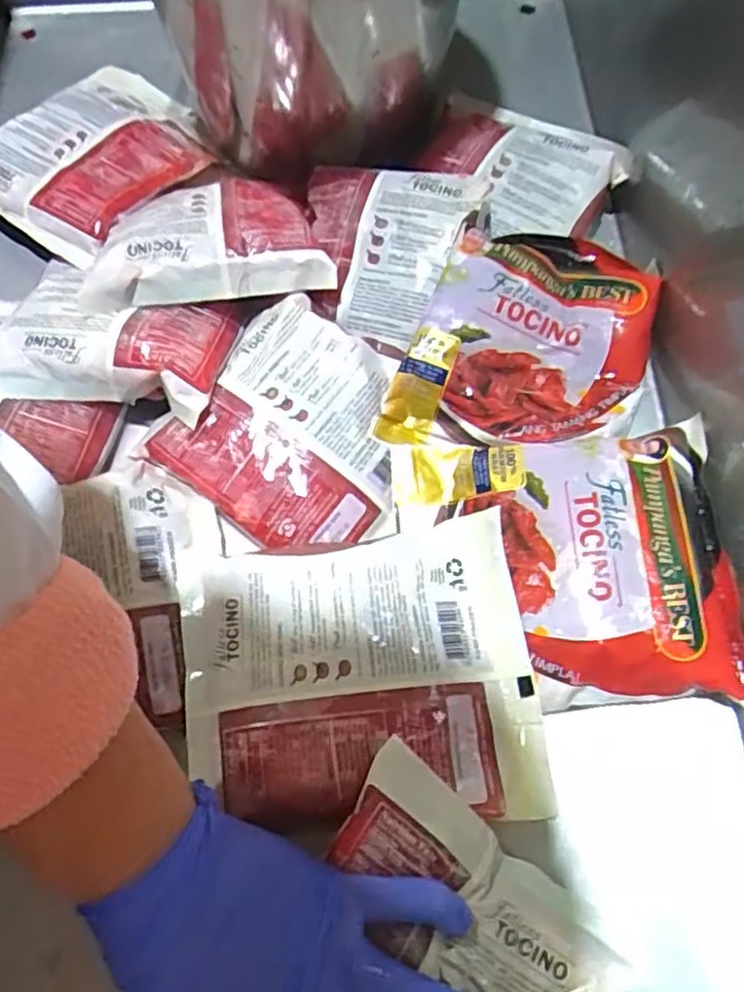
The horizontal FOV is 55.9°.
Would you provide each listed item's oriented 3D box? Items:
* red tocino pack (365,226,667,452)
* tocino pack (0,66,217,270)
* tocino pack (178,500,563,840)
[{"bbox_3d":[0.090,-0.085,0.398,0.123,0.044,0.152,24,69,10],"label":"red tocino pack"},{"bbox_3d":[-0.189,-0.238,0.482,0.140,0.032,0.166,31,70,13],"label":"tocino pack"},{"bbox_3d":[-0.007,0.086,0.342,0.163,0.019,0.136,-5,67,-3],"label":"tocino pack"}]

